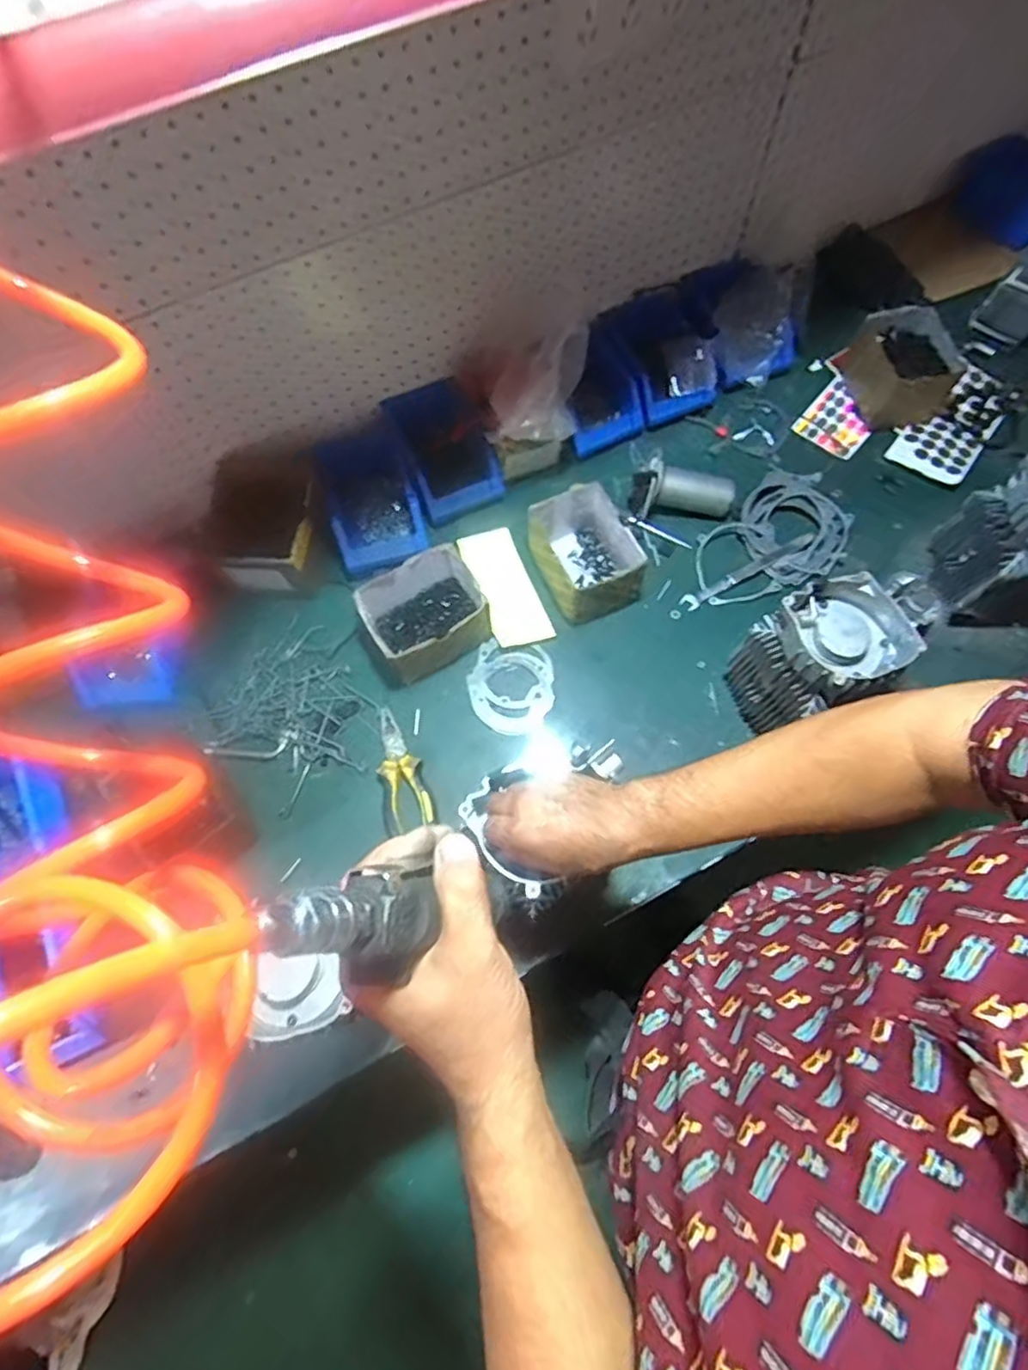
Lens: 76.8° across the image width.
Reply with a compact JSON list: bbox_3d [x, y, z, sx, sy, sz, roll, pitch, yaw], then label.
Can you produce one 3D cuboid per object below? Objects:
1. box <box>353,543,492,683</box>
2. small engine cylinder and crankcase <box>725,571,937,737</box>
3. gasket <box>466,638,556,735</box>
[{"bbox_3d":[-0.115,-0.093,0.849,0.151,0.092,0.123,-22,70,-9],"label":"box"},{"bbox_3d":[0.349,-0.026,0.746,0.128,0.213,0.111,-16,69,-7],"label":"small engine cylinder and crankcase"},{"bbox_3d":[-0.002,0.003,0.861,0.109,0.010,0.130,3,68,1],"label":"gasket"}]

